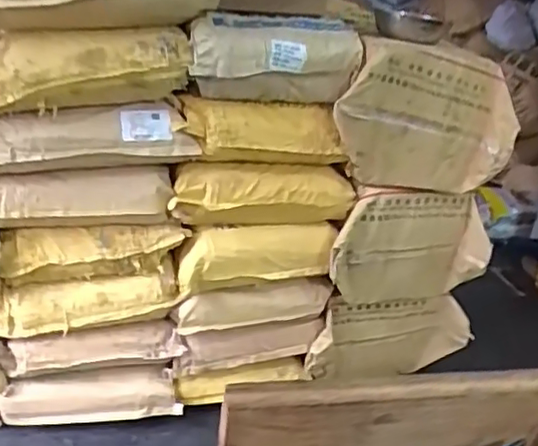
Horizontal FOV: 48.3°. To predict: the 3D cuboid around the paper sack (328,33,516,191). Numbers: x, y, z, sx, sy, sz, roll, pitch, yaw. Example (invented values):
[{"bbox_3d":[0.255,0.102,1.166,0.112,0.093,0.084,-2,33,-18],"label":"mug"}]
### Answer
[{"bbox_3d":[0.366,-0.242,1.437,0.427,0.336,0.146,2,25,-11],"label":"paper sack"}]

